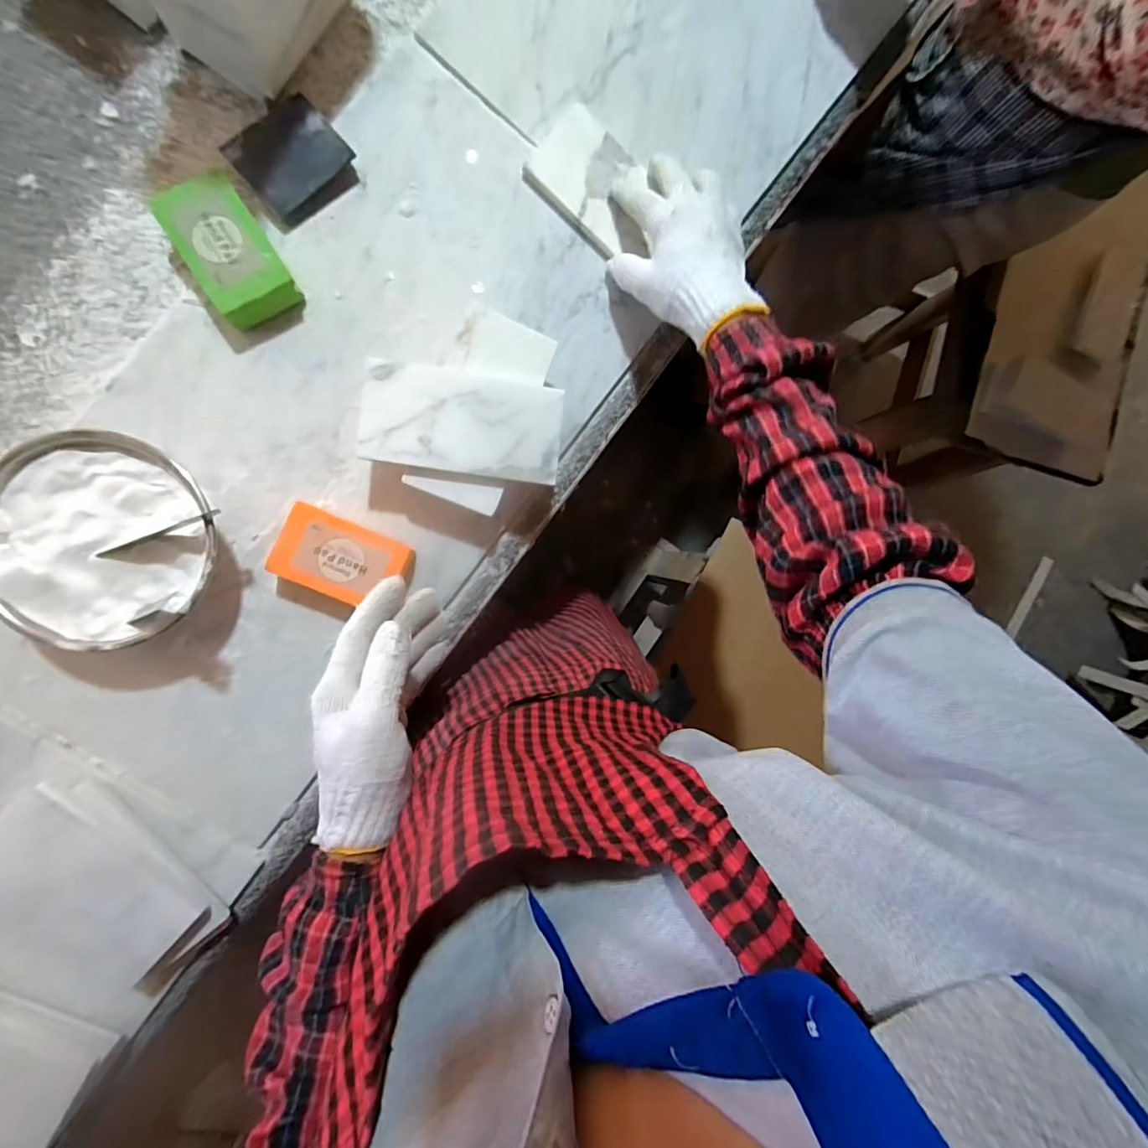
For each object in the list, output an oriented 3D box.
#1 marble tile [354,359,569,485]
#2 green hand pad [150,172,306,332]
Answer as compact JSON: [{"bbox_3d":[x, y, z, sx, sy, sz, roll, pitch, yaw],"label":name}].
[{"bbox_3d":[-0.083,-0.116,0.383,0.145,0.005,0.077,6,94,-7],"label":"marble tile"},{"bbox_3d":[-0.259,-0.241,0.383,0.058,0.035,0.093,-32,98,-3],"label":"green hand pad"}]

